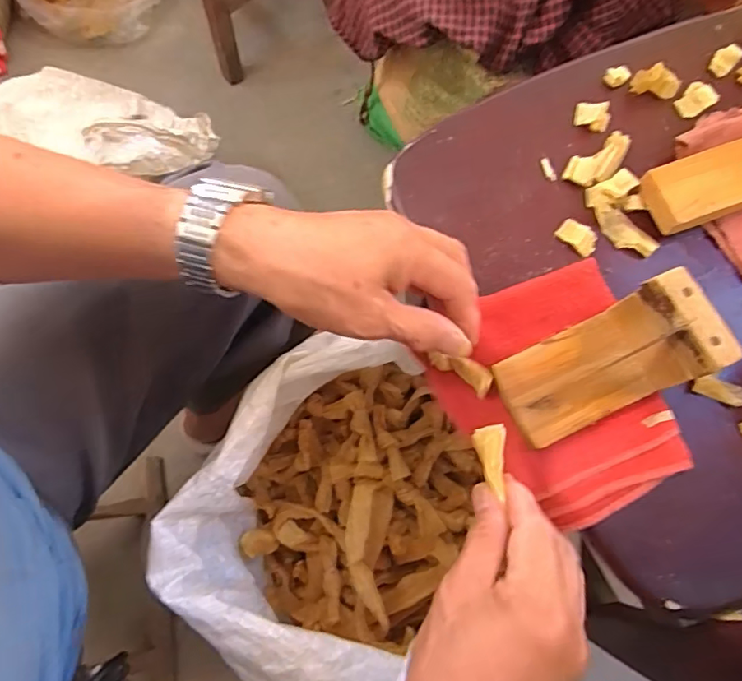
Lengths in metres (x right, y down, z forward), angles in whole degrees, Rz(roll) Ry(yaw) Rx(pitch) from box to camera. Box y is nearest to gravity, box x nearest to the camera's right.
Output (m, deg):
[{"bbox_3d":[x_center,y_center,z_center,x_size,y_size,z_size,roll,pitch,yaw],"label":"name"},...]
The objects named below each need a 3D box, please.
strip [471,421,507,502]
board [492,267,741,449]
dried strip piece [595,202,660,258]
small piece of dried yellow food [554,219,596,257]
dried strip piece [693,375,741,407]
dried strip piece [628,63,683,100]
[{"bbox_3d":[0.067,0.066,0.303,0.017,0.008,0.036,-4,77,-2],"label":"strip"},{"bbox_3d":[0.138,0.013,0.321,0.104,0.066,0.059,-24,75,-6],"label":"board"},{"bbox_3d":[0.183,-0.079,0.394,0.020,0.006,0.051,-38,77,-9],"label":"dried strip piece"},{"bbox_3d":[0.151,-0.076,0.393,0.029,0.006,0.019,42,79,11],"label":"small piece of dried yellow food"},{"bbox_3d":[0.235,0.033,0.363,0.035,0.008,0.014,22,76,7],"label":"dried strip piece"},{"bbox_3d":[0.221,-0.201,0.420,0.035,0.022,0.016,15,74,3],"label":"dried strip piece"}]

